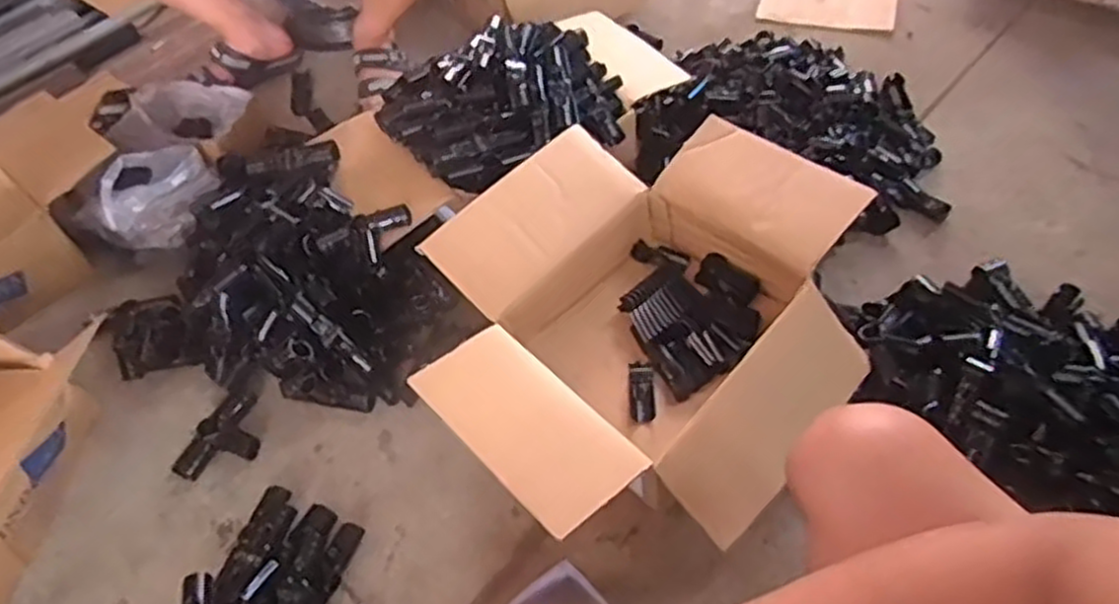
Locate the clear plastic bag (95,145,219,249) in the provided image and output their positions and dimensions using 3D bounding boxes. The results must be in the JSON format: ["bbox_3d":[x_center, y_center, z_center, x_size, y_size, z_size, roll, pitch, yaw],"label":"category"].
[{"bbox_3d":[-0.625,-0.157,1.201,0.190,0.131,0.107,-36,58,-21],"label":"clear plastic bag"}]

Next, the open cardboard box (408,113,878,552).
[{"bbox_3d":[0.100,0.030,0.946,0.463,0.196,0.537,35,63,28],"label":"open cardboard box"}]

